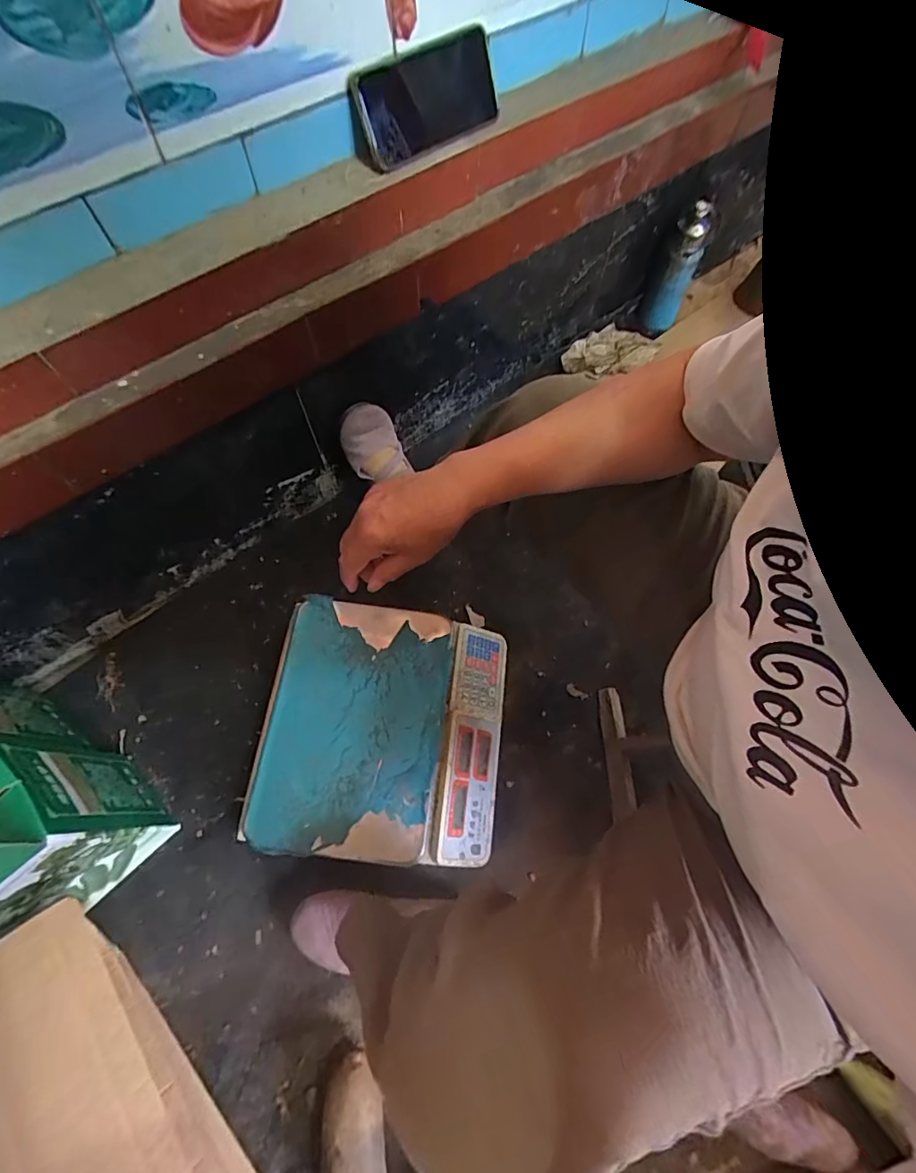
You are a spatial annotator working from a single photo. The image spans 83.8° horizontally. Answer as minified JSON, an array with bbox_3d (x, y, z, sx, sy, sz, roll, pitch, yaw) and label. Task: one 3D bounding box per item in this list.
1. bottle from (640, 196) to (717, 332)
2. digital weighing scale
[{"bbox_3d":[0.417,-0.604,0.978,0.073,0.232,0.065,23,69,8],"label":"bottle"},{"bbox_3d":[-0.098,0.202,0.732,0.315,0.101,0.327,7,68,1],"label":"digital weighing scale"}]

